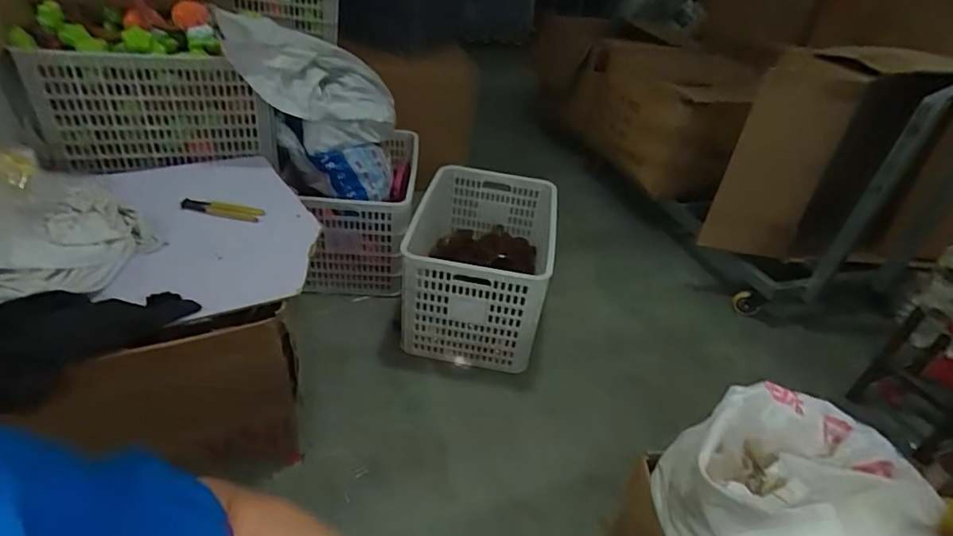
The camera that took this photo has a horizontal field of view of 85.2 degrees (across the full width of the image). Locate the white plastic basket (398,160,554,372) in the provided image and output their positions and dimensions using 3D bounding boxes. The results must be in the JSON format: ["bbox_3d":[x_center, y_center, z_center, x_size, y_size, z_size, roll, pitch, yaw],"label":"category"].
[{"bbox_3d":[-0.008,-0.025,1.758,0.497,0.375,0.605,9,36,2],"label":"white plastic basket"}]

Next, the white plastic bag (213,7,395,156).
[{"bbox_3d":[-0.485,-0.585,1.589,0.444,0.354,0.325,-1,37,-11],"label":"white plastic bag"}]

